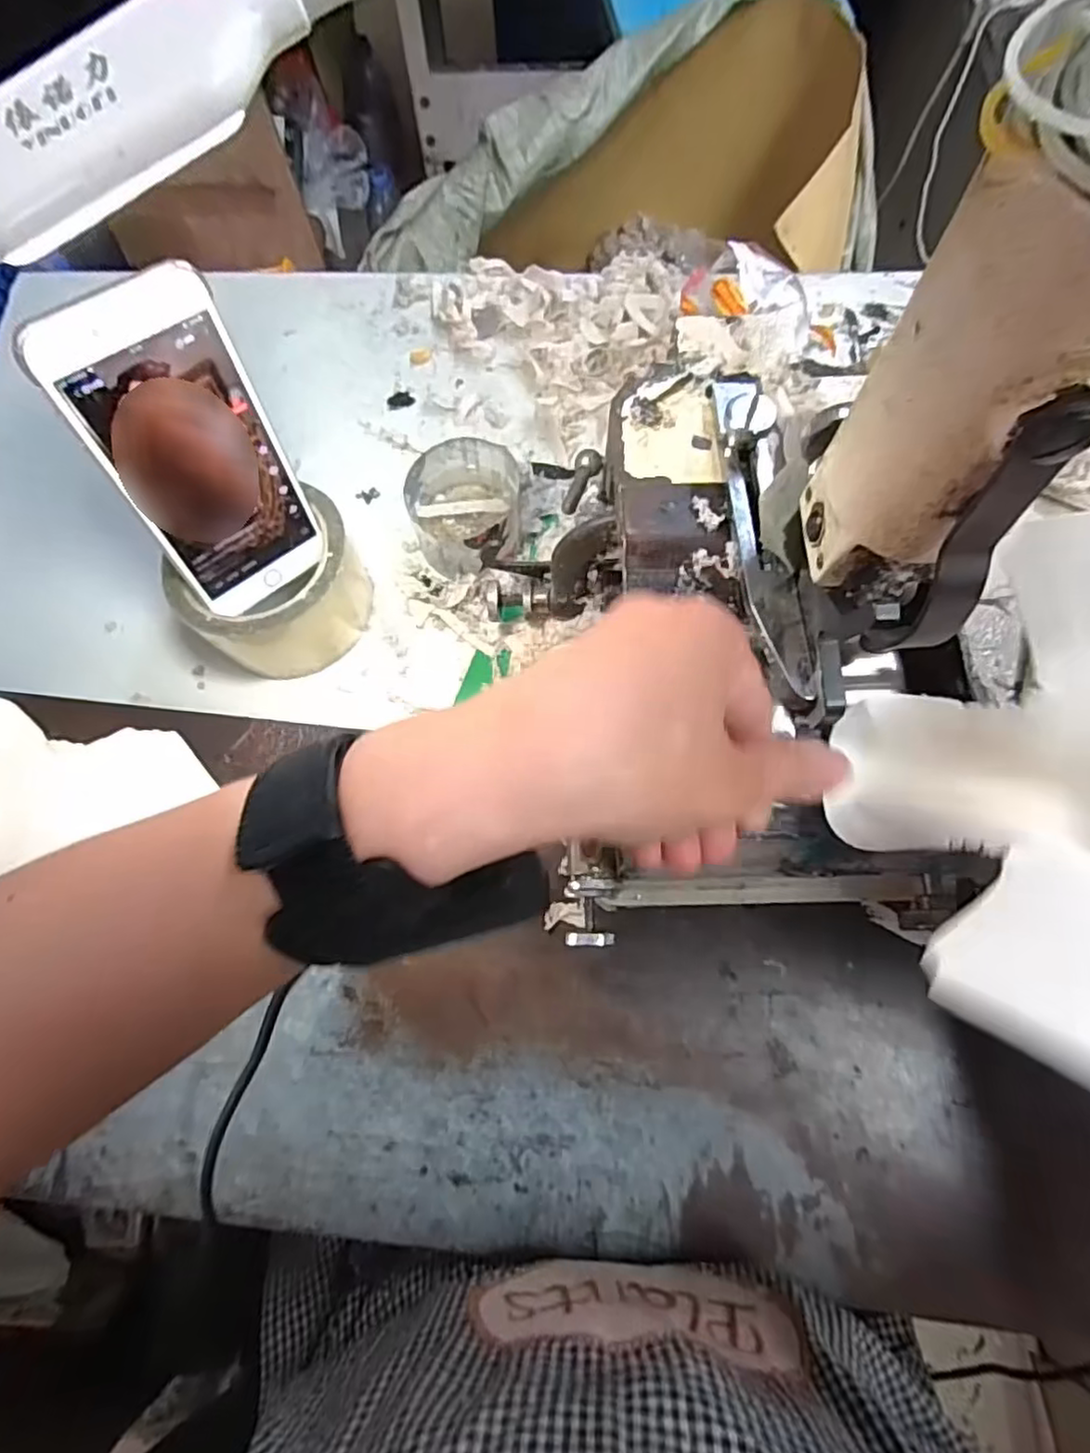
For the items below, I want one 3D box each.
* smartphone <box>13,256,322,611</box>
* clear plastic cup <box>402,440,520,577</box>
[{"bbox_3d":[-0.164,-0.124,0.319,0.075,0.157,0.005,-40,61,-20],"label":"smartphone"},{"bbox_3d":[-0.048,-0.131,0.410,0.067,0.047,0.071,-1,73,2],"label":"clear plastic cup"}]

